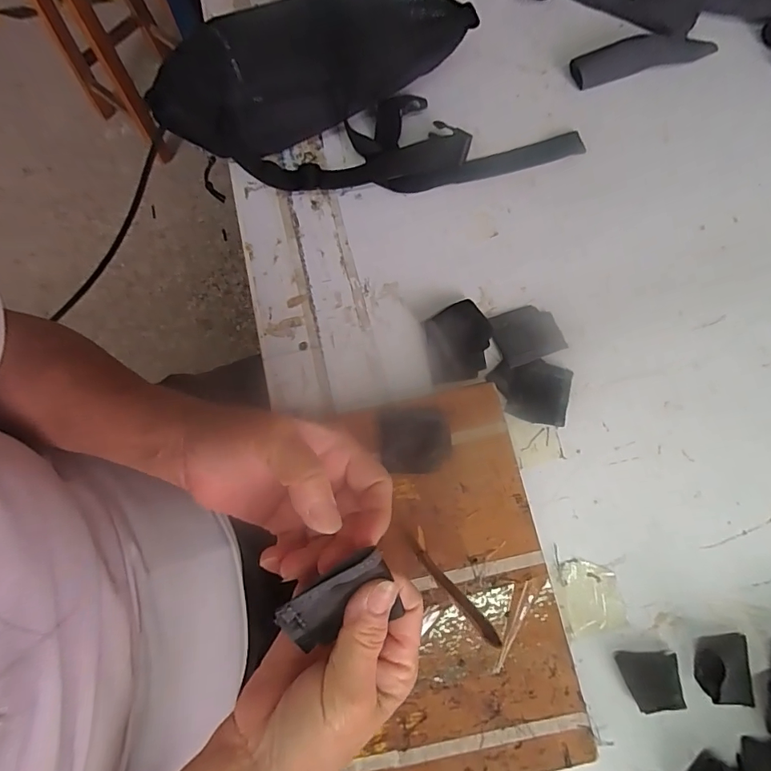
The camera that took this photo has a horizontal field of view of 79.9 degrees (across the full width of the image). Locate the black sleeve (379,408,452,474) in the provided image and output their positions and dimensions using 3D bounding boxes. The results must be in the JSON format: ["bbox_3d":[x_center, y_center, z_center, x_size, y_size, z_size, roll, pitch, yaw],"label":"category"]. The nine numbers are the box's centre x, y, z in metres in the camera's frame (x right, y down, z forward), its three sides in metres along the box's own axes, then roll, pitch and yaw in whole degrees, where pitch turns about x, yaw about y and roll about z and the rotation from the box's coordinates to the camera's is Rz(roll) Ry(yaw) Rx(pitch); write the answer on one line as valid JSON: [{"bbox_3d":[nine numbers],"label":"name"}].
[{"bbox_3d":[0.024,0.045,0.372,0.055,0.008,0.051,-4,77,0],"label":"black sleeve"}]

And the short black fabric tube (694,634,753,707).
[{"bbox_3d":[0.244,0.203,0.327,0.038,0.015,0.046,7,77,3],"label":"short black fabric tube"}]

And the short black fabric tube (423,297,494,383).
[{"bbox_3d":[0.063,-0.038,0.394,0.057,0.007,0.066,-10,77,-1],"label":"short black fabric tube"}]

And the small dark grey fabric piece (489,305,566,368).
[{"bbox_3d":[0.121,-0.045,0.393,0.054,0.004,0.049,-18,77,-3],"label":"small dark grey fabric piece"}]

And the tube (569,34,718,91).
[{"bbox_3d":[0.256,-0.326,0.451,0.142,0.016,0.031,-17,77,-3],"label":"tube"}]

